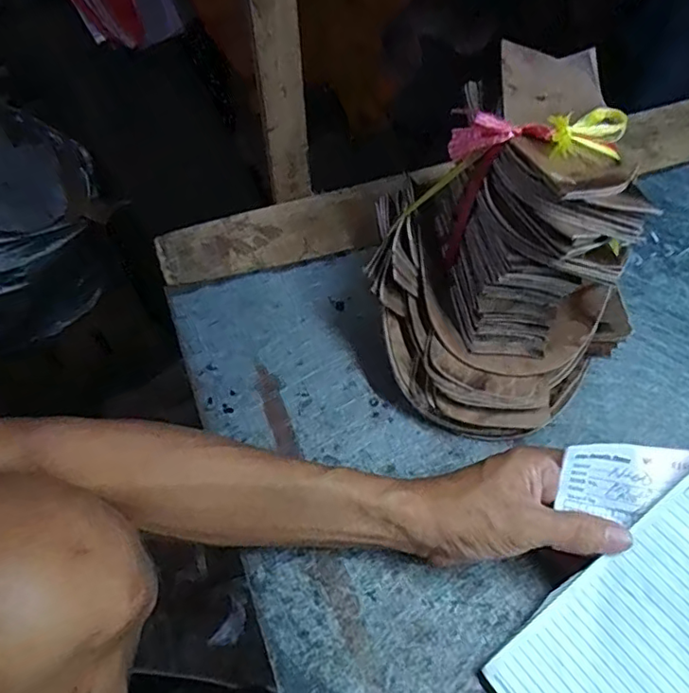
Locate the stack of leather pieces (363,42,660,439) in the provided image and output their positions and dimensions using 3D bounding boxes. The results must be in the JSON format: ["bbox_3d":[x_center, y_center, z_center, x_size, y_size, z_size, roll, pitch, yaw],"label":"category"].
[{"bbox_3d":[0.116,-0.062,0.401,0.177,0.184,0.197,31,61,18],"label":"stack of leather pieces"}]

